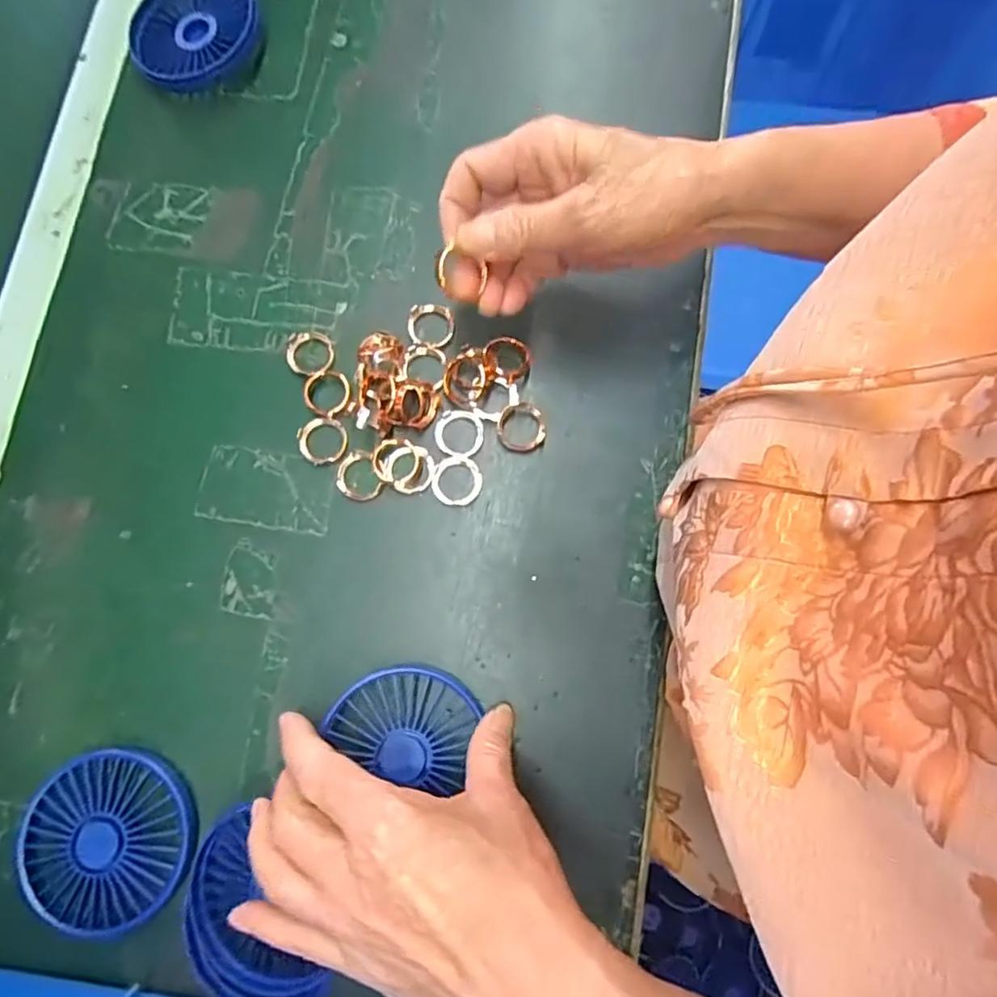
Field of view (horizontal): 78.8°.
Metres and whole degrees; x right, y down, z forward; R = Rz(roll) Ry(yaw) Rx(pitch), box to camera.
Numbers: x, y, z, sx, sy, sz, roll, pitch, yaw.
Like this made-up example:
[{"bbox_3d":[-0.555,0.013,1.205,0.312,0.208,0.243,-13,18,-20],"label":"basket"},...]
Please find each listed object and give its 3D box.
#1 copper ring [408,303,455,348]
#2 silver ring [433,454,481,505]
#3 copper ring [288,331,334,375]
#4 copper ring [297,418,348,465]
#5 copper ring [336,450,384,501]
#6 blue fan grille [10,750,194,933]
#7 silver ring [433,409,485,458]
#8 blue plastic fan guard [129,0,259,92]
[{"bbox_3d":[-0.040,-0.103,0.362,0.028,0.006,0.027,0,80,1],"label":"copper ring"},{"bbox_3d":[-0.024,-0.010,0.347,0.028,0.005,0.028,0,80,1],"label":"silver ring"},{"bbox_3d":[-0.112,-0.087,0.361,0.026,0.009,0.026,0,80,1],"label":"copper ring"},{"bbox_3d":[-0.101,-0.034,0.352,0.028,0.009,0.026,0,80,1],"label":"copper ring"},{"bbox_3d":[-0.081,-0.013,0.347,0.023,0.008,0.028,-23,80,-3],"label":"copper ring"},{"bbox_3d":[-0.204,0.177,0.314,0.092,0.013,0.084,0,80,1],"label":"blue fan grille"},{"bbox_3d":[-0.022,-0.038,0.352,0.028,0.004,0.029,0,80,1],"label":"silver ring"},{"bbox_3d":[-0.197,-0.308,0.397,0.082,0.019,0.089,0,80,1],"label":"blue plastic fan guard"}]

